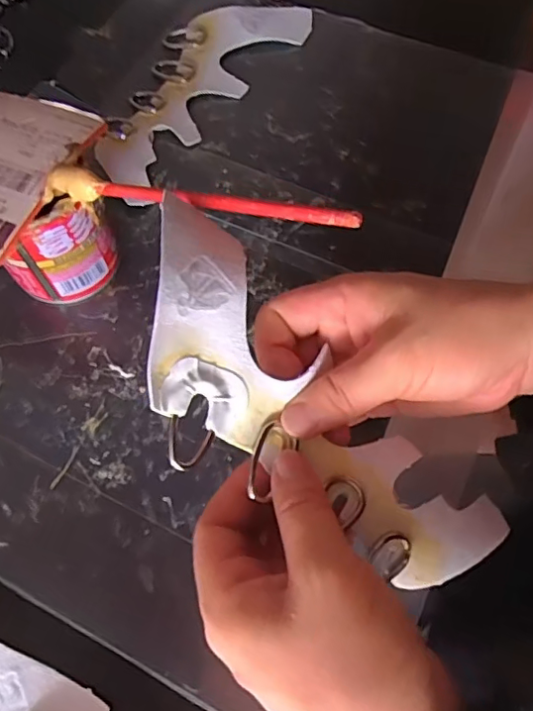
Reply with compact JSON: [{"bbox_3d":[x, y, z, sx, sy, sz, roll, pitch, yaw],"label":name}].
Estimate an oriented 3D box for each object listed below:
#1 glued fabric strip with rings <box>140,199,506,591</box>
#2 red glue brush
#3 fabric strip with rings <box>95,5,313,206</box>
[{"bbox_3d":[0.019,0.029,0.233,0.197,0.021,0.080,42,69,-13],"label":"glued fabric strip with rings"},{"bbox_3d":[-0.036,-0.067,0.239,0.156,0.014,0.010,14,65,25],"label":"red glue brush"},{"bbox_3d":[-0.054,-0.195,0.399,0.080,0.006,0.207,30,69,14],"label":"fabric strip with rings"}]

